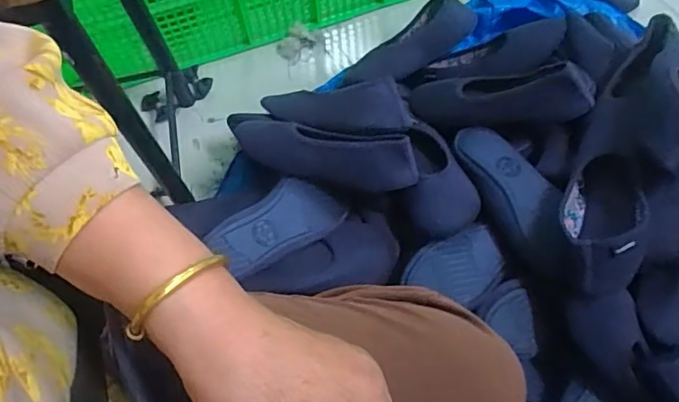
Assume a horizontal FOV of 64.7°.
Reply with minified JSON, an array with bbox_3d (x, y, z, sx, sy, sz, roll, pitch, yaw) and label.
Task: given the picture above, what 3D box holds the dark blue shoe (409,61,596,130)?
[{"bbox_3d":[0.226,-0.156,0.788,0.263,0.075,0.099,1,62,28],"label":"dark blue shoe"}]

